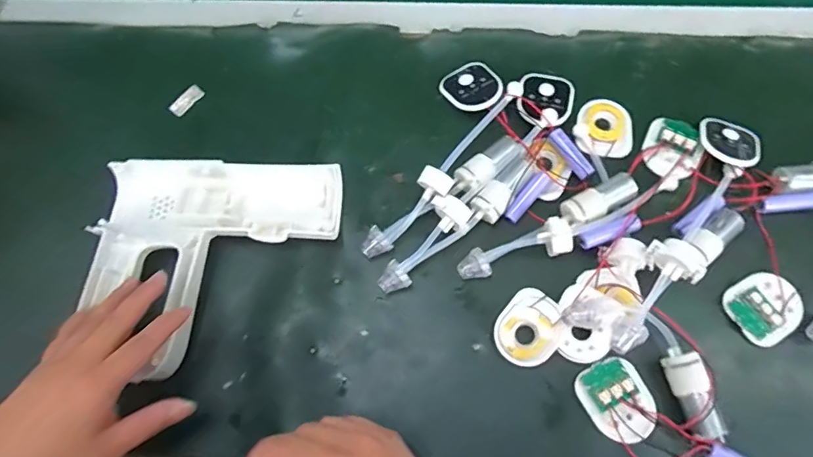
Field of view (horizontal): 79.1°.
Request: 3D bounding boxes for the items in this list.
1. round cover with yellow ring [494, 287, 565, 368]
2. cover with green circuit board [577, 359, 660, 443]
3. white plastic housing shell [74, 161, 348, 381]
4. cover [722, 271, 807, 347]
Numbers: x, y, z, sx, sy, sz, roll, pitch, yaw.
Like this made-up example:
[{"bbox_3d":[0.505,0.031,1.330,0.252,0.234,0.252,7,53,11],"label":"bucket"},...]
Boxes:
[{"bbox_3d":[0.097,0.079,0.387,0.048,0.014,0.056,38,76,14],"label":"round cover with yellow ring"},{"bbox_3d":[0.159,0.128,0.368,0.051,0.010,0.058,-20,70,-5],"label":"cover with green circuit board"},{"bbox_3d":[-0.162,0.030,0.407,0.198,0.037,0.175,4,70,4],"label":"white plastic housing shell"},{"bbox_3d":[0.286,0.063,0.392,0.054,0.012,0.050,-32,72,-9],"label":"cover"}]

